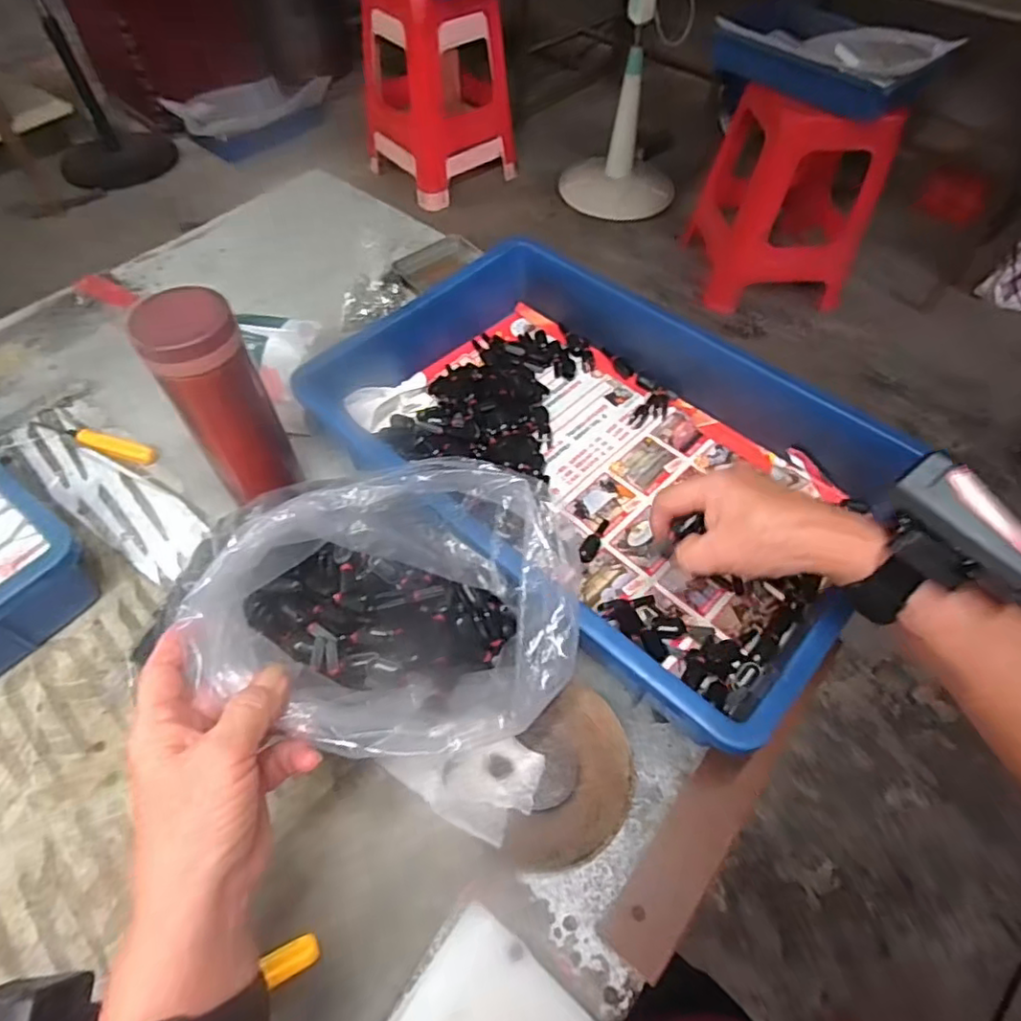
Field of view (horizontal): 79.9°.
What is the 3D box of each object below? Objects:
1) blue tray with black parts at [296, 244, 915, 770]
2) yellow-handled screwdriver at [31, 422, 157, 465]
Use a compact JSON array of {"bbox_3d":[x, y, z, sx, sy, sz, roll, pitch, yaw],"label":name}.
[{"bbox_3d":[0.064,-0.056,0.503,0.435,0.087,0.279,39,63,22],"label":"blue tray with black parts"},{"bbox_3d":[-0.373,-0.064,0.542,0.128,0.015,0.020,18,58,10],"label":"yellow-handled screwdriver"}]

